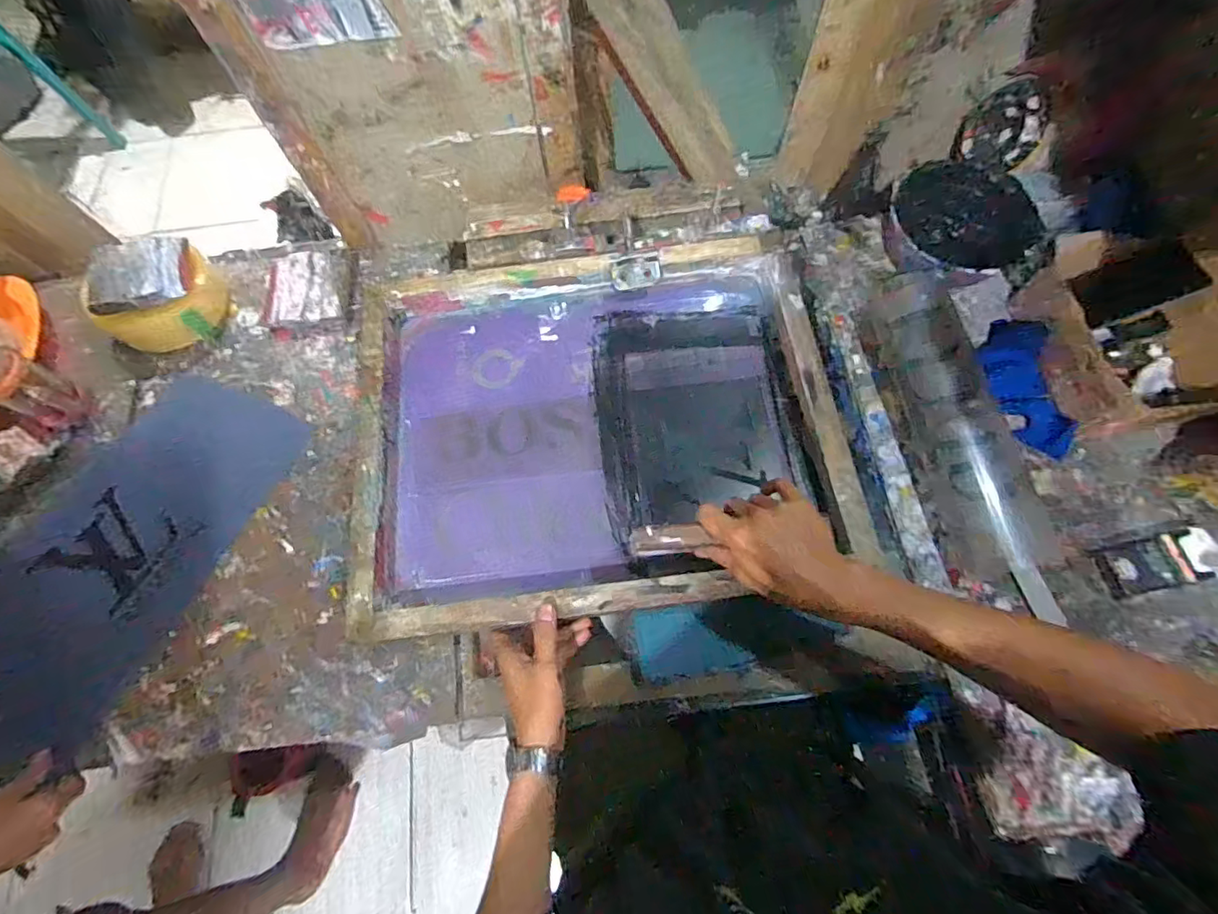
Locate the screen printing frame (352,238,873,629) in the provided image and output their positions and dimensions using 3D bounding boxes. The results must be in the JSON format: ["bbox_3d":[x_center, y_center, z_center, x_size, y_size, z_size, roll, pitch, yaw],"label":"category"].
[{"bbox_3d":[-0.013,-0.045,0.645,0.534,0.054,0.431,-8,70,-1],"label":"screen printing frame"}]

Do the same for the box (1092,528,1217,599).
[{"bbox_3d":[0.585,0.112,0.571,0.112,0.015,0.052,-16,70,13],"label":"box"}]

